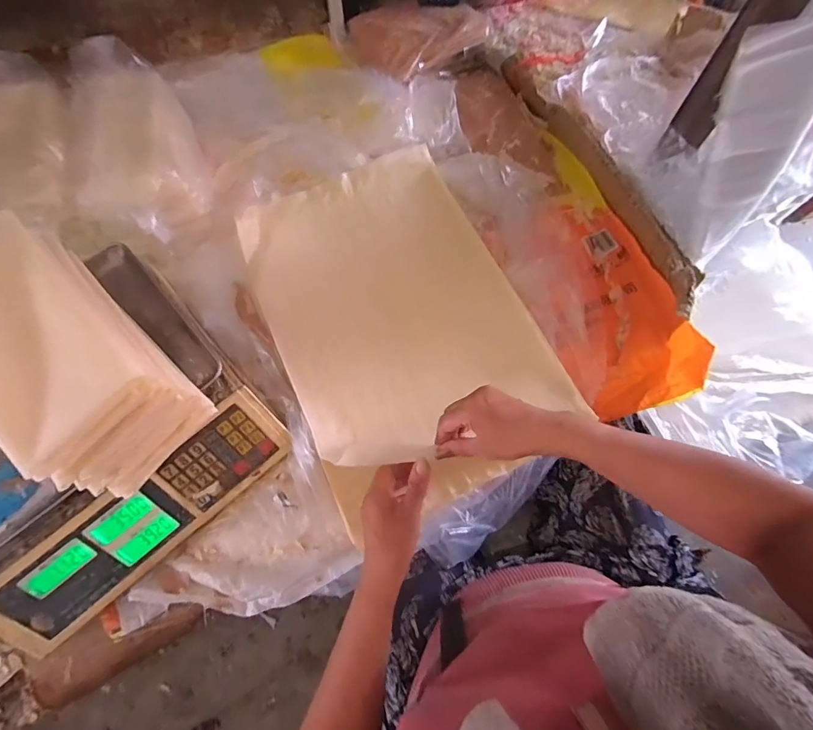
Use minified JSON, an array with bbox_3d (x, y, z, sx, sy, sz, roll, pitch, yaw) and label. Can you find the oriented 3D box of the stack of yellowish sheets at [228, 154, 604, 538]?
[{"bbox_3d":[-0.013,-0.072,0.568,0.325,0.032,0.486,-22,74,-12],"label":"stack of yellowish sheets"}]

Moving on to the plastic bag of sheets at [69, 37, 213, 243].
[{"bbox_3d":[-0.382,-0.321,0.578,0.152,0.082,0.316,-18,70,-7],"label":"plastic bag of sheets"}]

